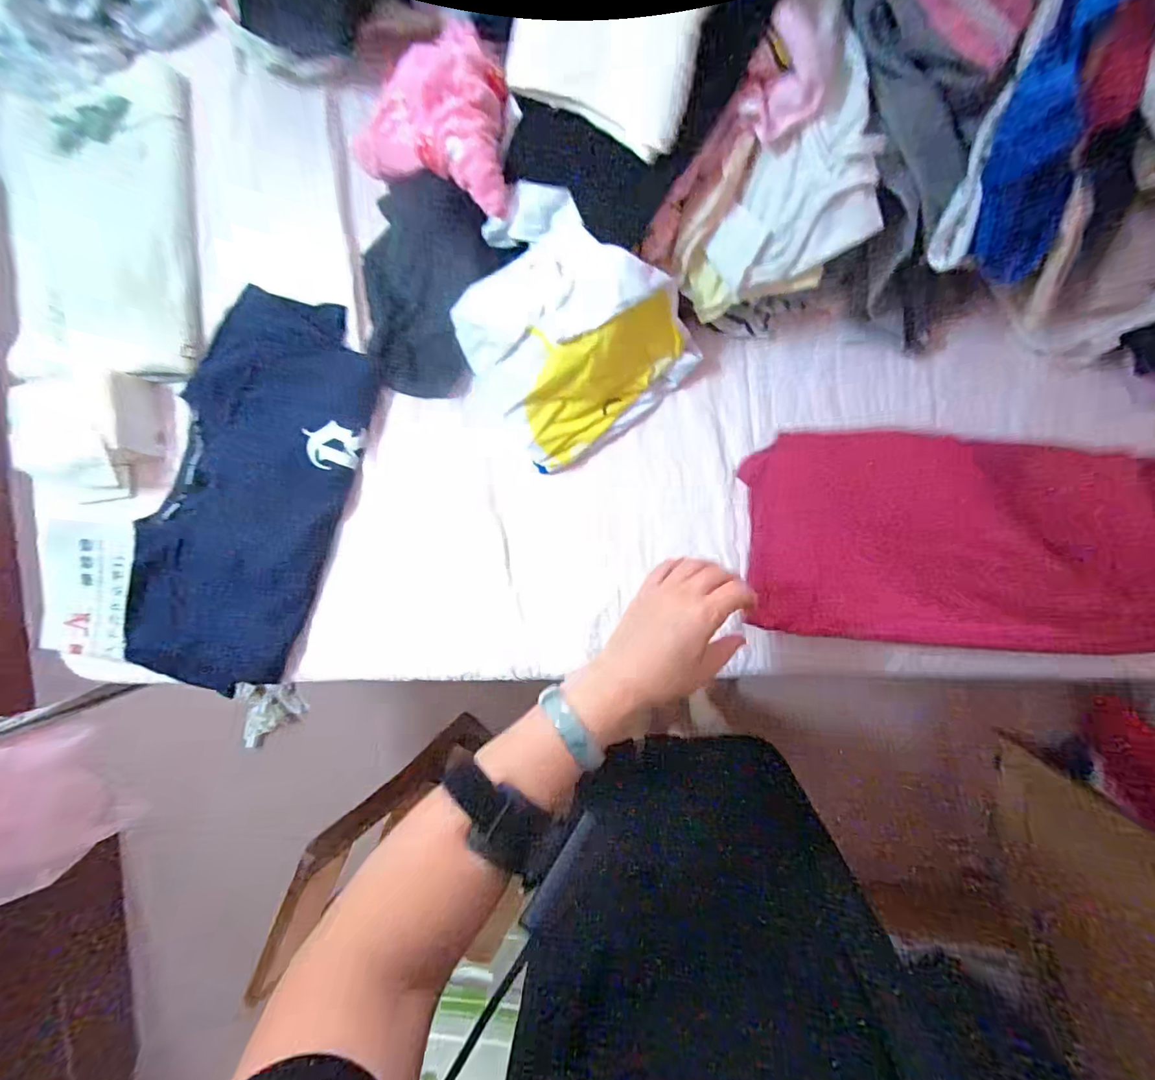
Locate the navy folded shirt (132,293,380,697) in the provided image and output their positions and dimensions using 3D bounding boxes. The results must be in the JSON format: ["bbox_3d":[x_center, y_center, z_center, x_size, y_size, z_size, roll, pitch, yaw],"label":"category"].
[{"bbox_3d":[-0.375,-0.047,0.580,0.215,0.035,0.446,23,97,5],"label":"navy folded shirt"}]

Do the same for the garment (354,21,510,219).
[{"bbox_3d":[-0.127,-0.391,0.470,0.164,0.056,0.126,23,98,7],"label":"garment"}]

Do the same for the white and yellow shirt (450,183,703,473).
[{"bbox_3d":[-0.027,-0.193,0.489,0.219,0.101,0.191,44,98,3],"label":"white and yellow shirt"}]

